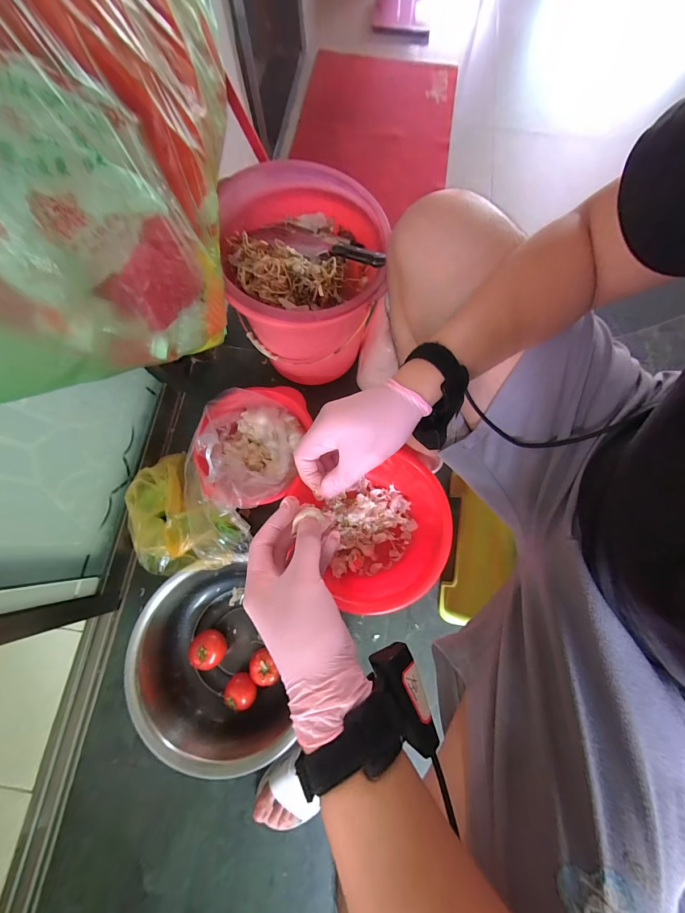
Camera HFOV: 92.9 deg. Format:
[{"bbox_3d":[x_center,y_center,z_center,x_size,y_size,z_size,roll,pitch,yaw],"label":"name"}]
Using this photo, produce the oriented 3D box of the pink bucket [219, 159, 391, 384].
[{"bbox_3d":[-0.083,-0.366,0.715,0.305,0.281,0.335,0,75,-1],"label":"pink bucket"}]

